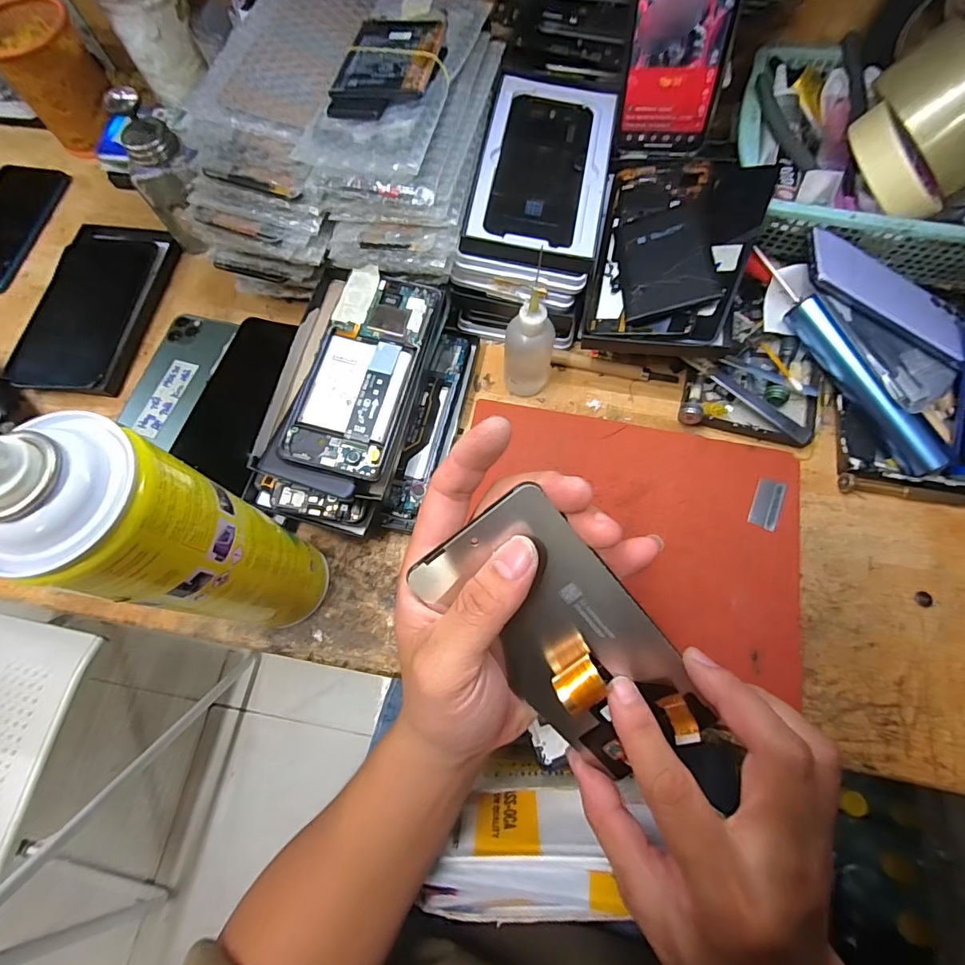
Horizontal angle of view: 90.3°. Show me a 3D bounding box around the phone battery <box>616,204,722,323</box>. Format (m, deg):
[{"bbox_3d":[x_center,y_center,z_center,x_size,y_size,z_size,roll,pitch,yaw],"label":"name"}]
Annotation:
[{"bbox_3d":[0.138,-0.170,0.363,0.064,0.007,0.103,-8,64,23],"label":"phone battery"}]

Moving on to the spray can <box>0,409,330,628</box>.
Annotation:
[{"bbox_3d":[-0.138,0.036,0.247,0.050,0.219,0.063,24,74,8],"label":"spray can"}]

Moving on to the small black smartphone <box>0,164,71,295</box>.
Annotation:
[{"bbox_3d":[-0.482,-0.257,0.483,0.085,0.014,0.156,6,72,4],"label":"small black smartphone"}]

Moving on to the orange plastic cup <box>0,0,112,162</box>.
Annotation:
[{"bbox_3d":[-0.418,-0.400,0.471,0.080,0.104,0.074,-1,71,2],"label":"orange plastic cup"}]

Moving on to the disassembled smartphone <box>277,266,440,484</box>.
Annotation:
[{"bbox_3d":[-0.084,-0.081,0.340,0.071,0.014,0.154,14,72,7],"label":"disassembled smartphone"}]

